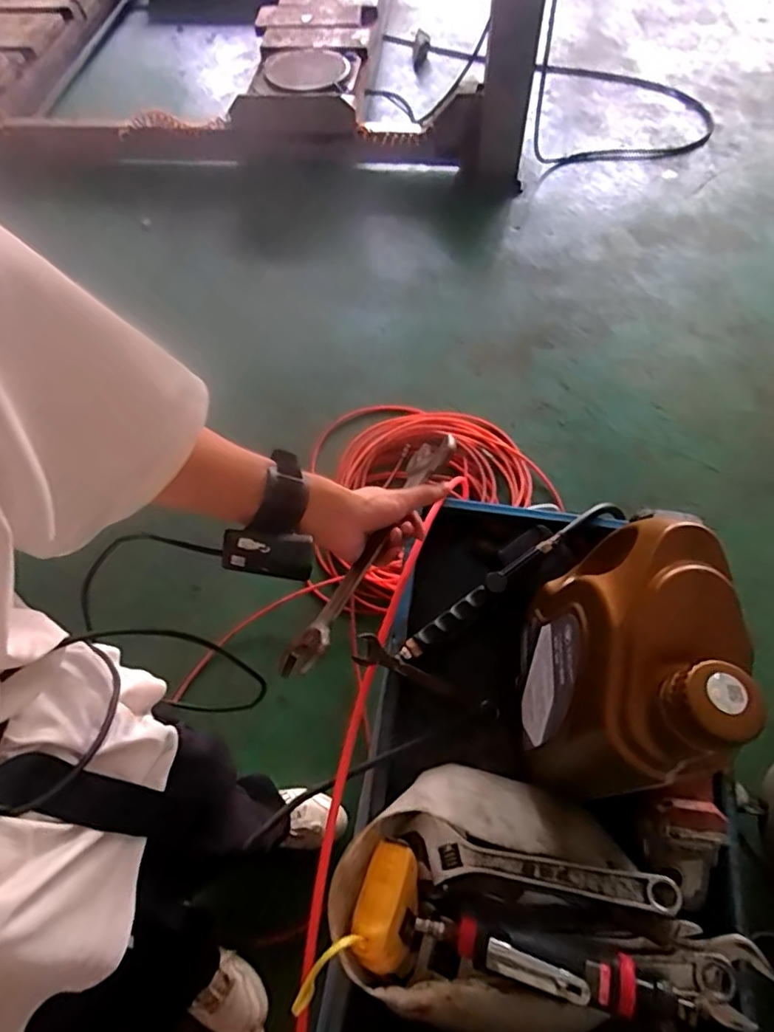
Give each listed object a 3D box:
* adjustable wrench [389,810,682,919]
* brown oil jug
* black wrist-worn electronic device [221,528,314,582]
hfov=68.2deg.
[{"bbox_3d":[0.123,0.316,0.511,0.244,0.019,0.046,1,59,23],"label":"adjustable wrench"},{"bbox_3d":[0.185,0.127,0.476,0.102,0.247,0.185,6,61,5],"label":"brown oil jug"},{"bbox_3d":[-0.095,0.031,0.454,0.069,0.024,0.033,8,59,-15],"label":"black wrist-worn electronic device"}]

